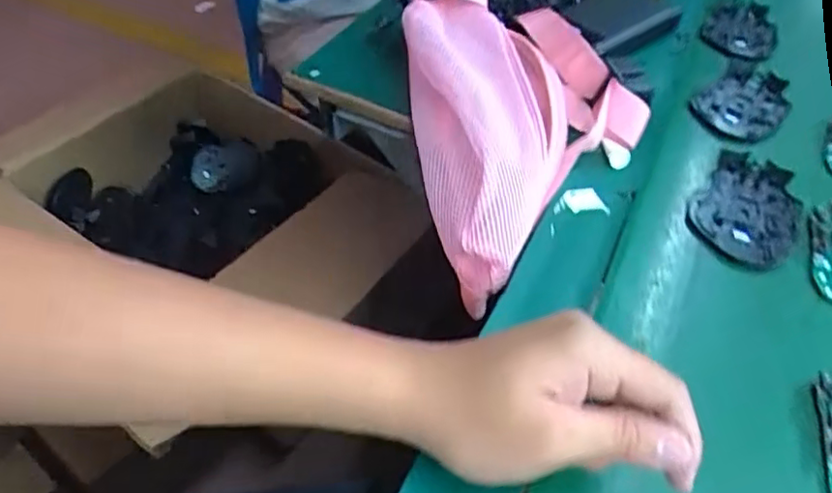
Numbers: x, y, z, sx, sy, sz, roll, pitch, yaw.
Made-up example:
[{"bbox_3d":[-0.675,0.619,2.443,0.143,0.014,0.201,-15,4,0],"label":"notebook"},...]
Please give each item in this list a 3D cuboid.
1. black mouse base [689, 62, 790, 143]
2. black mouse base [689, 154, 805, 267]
[{"bbox_3d":[0.294,-0.128,0.570,0.066,0.010,0.120,35,52,24],"label":"black mouse base"},{"bbox_3d":[0.248,-0.028,0.473,0.071,0.011,0.112,31,51,21],"label":"black mouse base"}]

